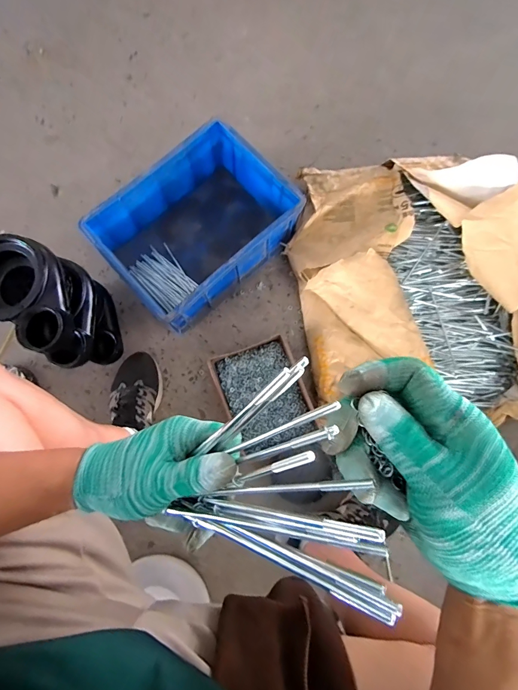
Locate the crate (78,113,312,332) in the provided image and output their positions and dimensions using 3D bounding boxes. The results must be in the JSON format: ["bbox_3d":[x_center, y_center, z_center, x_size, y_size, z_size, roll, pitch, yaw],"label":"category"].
[{"bbox_3d":[-0.138,-0.265,0.784,0.393,0.144,0.282,-42,82,-7],"label":"crate"}]

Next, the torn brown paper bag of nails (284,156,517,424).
[{"bbox_3d":[0.324,-0.148,0.736,0.477,0.197,0.606,-3,79,-1],"label":"torn brown paper bag of nails"}]

